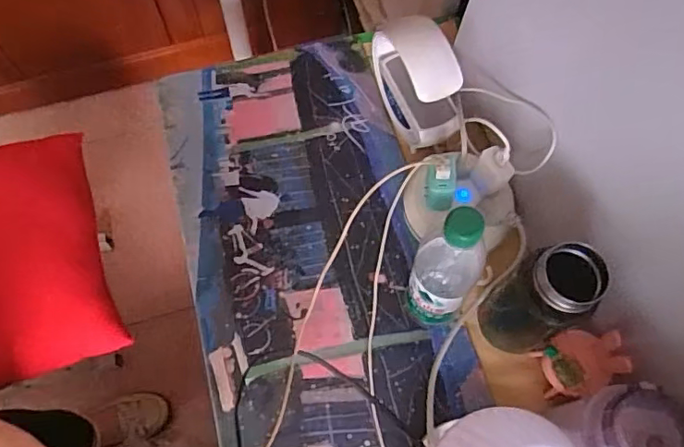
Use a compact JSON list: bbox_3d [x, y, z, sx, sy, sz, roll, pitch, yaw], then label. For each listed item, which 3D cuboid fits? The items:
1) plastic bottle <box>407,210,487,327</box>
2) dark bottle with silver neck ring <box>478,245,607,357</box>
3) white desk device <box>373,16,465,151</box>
[{"bbox_3d":[0.096,0.056,0.536,0.064,0.226,0.052,36,71,13],"label":"plastic bottle"},{"bbox_3d":[0.192,0.082,0.545,0.063,0.193,0.067,0,67,-1],"label":"dark bottle with silver neck ring"},{"bbox_3d":[0.089,-0.176,0.653,0.052,0.124,0.140,-21,69,-9],"label":"white desk device"}]

